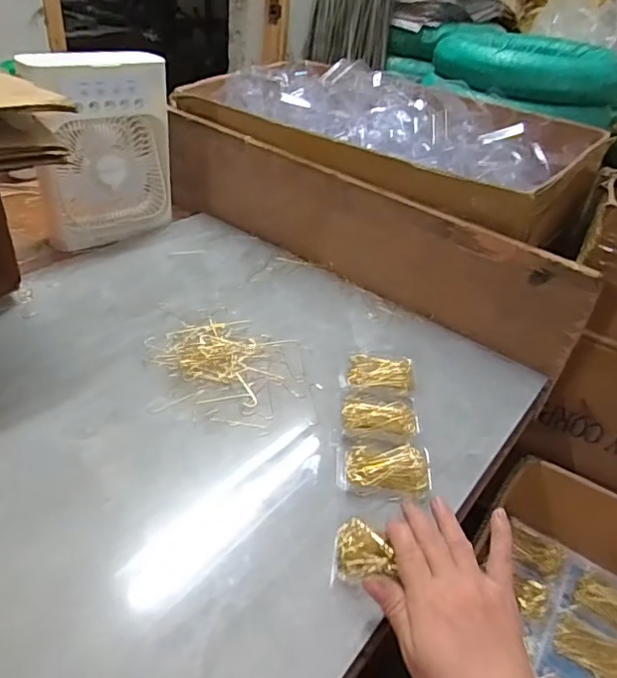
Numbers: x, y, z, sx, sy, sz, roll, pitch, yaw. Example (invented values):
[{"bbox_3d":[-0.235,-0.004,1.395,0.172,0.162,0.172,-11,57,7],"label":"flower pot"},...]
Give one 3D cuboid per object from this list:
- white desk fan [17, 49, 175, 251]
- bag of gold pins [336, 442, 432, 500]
[{"bbox_3d":[-0.299,-0.271,0.816,0.193,0.260,0.063,-23,46,-34],"label":"white desk fan"},{"bbox_3d":[0.069,0.116,0.503,0.084,0.012,0.067,6,36,-2],"label":"bag of gold pins"}]

